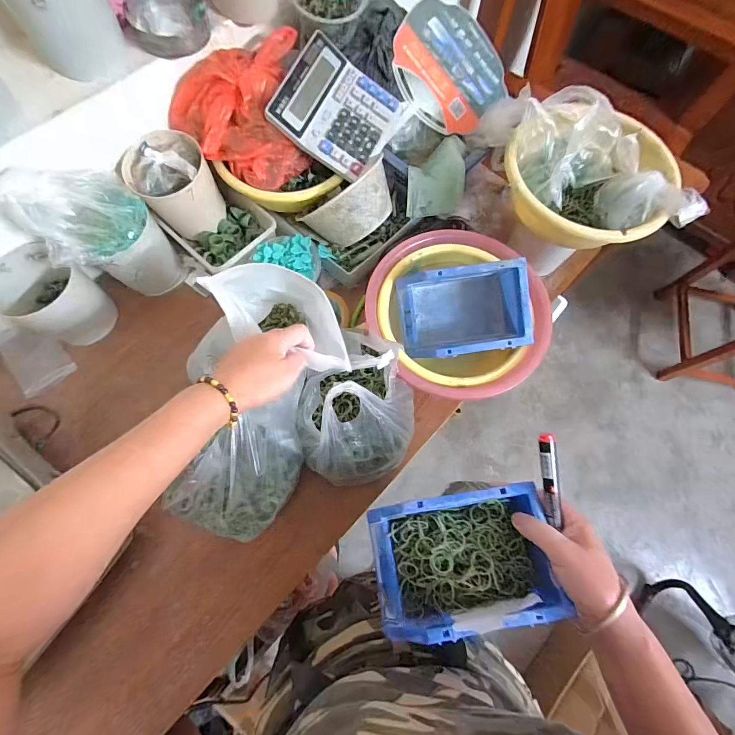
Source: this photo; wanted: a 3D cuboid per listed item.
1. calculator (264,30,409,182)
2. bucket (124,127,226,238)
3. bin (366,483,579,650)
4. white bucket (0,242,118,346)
[{"bbox_3d":[-0.041,-0.388,0.554,0.167,0.019,0.165,29,81,-16],"label":"calculator"},{"bbox_3d":[-0.295,-0.280,0.575,0.109,0.111,0.118,0,71,0],"label":"bucket"},{"bbox_3d":[0.094,0.193,0.373,0.170,0.054,0.119,-9,71,-3],"label":"bin"},{"bbox_3d":[-0.464,-0.105,0.547,0.107,0.109,0.102,0,71,0],"label":"white bucket"}]

